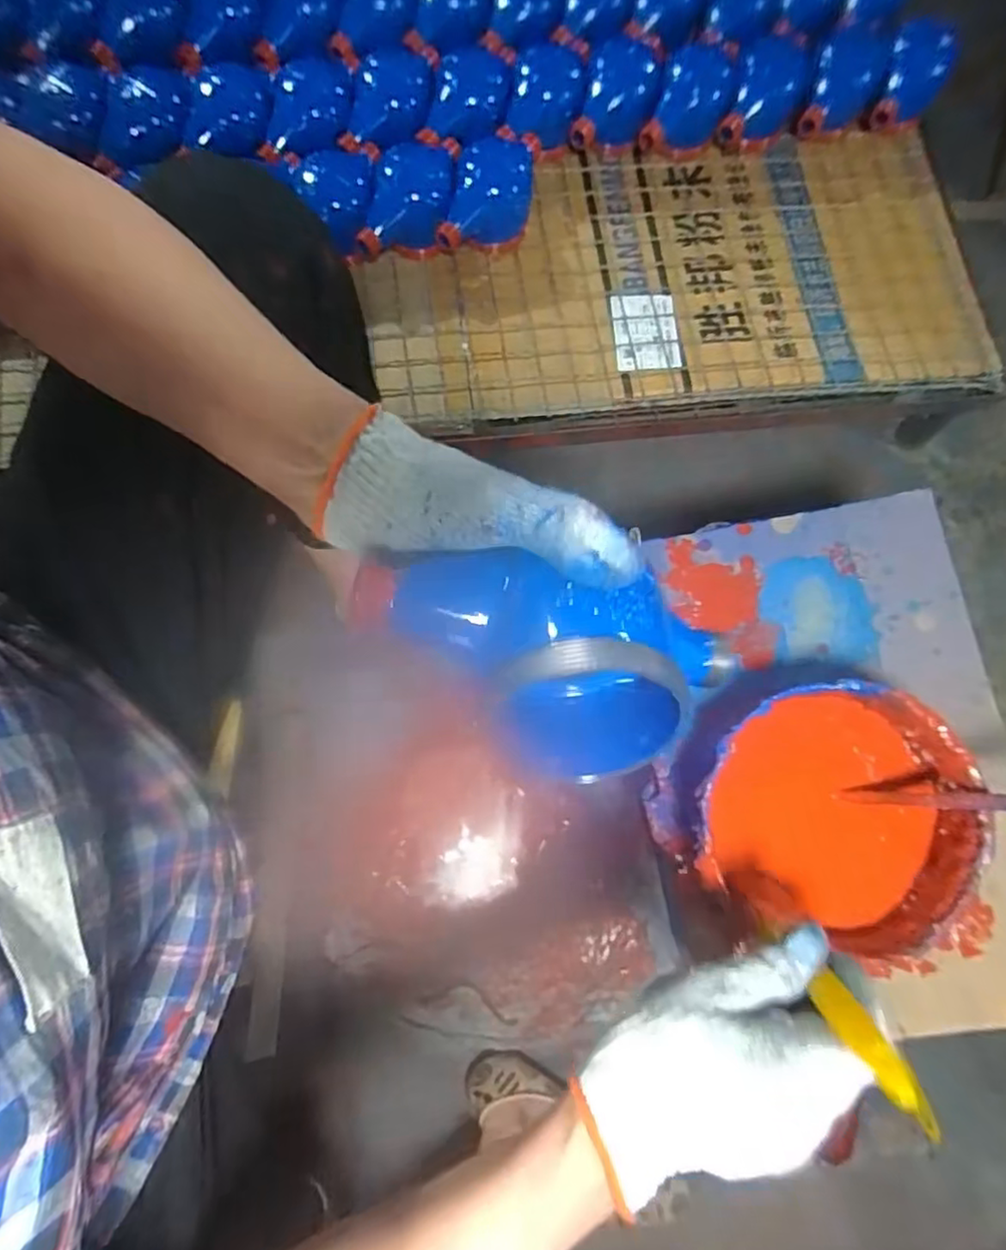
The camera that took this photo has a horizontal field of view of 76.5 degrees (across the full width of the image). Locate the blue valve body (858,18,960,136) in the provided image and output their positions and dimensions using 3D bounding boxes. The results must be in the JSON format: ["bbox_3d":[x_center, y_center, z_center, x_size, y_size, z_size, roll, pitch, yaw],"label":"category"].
[{"bbox_3d":[0.455,-0.608,0.728,0.075,0.084,0.105,30,78,5],"label":"blue valve body"}]

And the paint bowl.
[{"bbox_3d":[0.199,0.117,0.435,0.172,0.112,0.173,0,77,-1],"label":"paint bowl"}]

